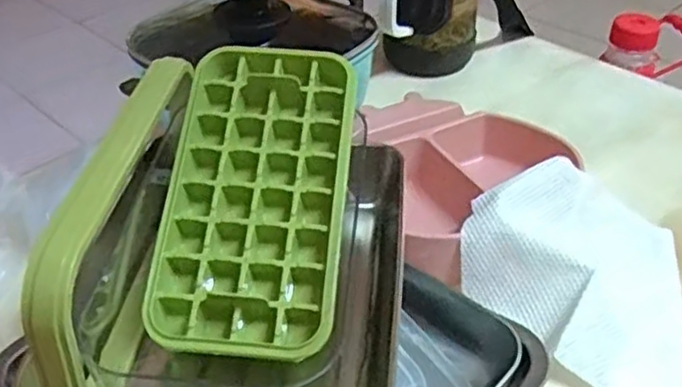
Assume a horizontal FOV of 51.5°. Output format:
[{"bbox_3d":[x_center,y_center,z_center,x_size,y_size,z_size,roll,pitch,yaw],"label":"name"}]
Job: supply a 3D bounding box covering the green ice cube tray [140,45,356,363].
[{"bbox_3d":[-0.054,-0.001,0.466,0.114,0.030,0.216,4,64,4],"label":"green ice cube tray"}]

